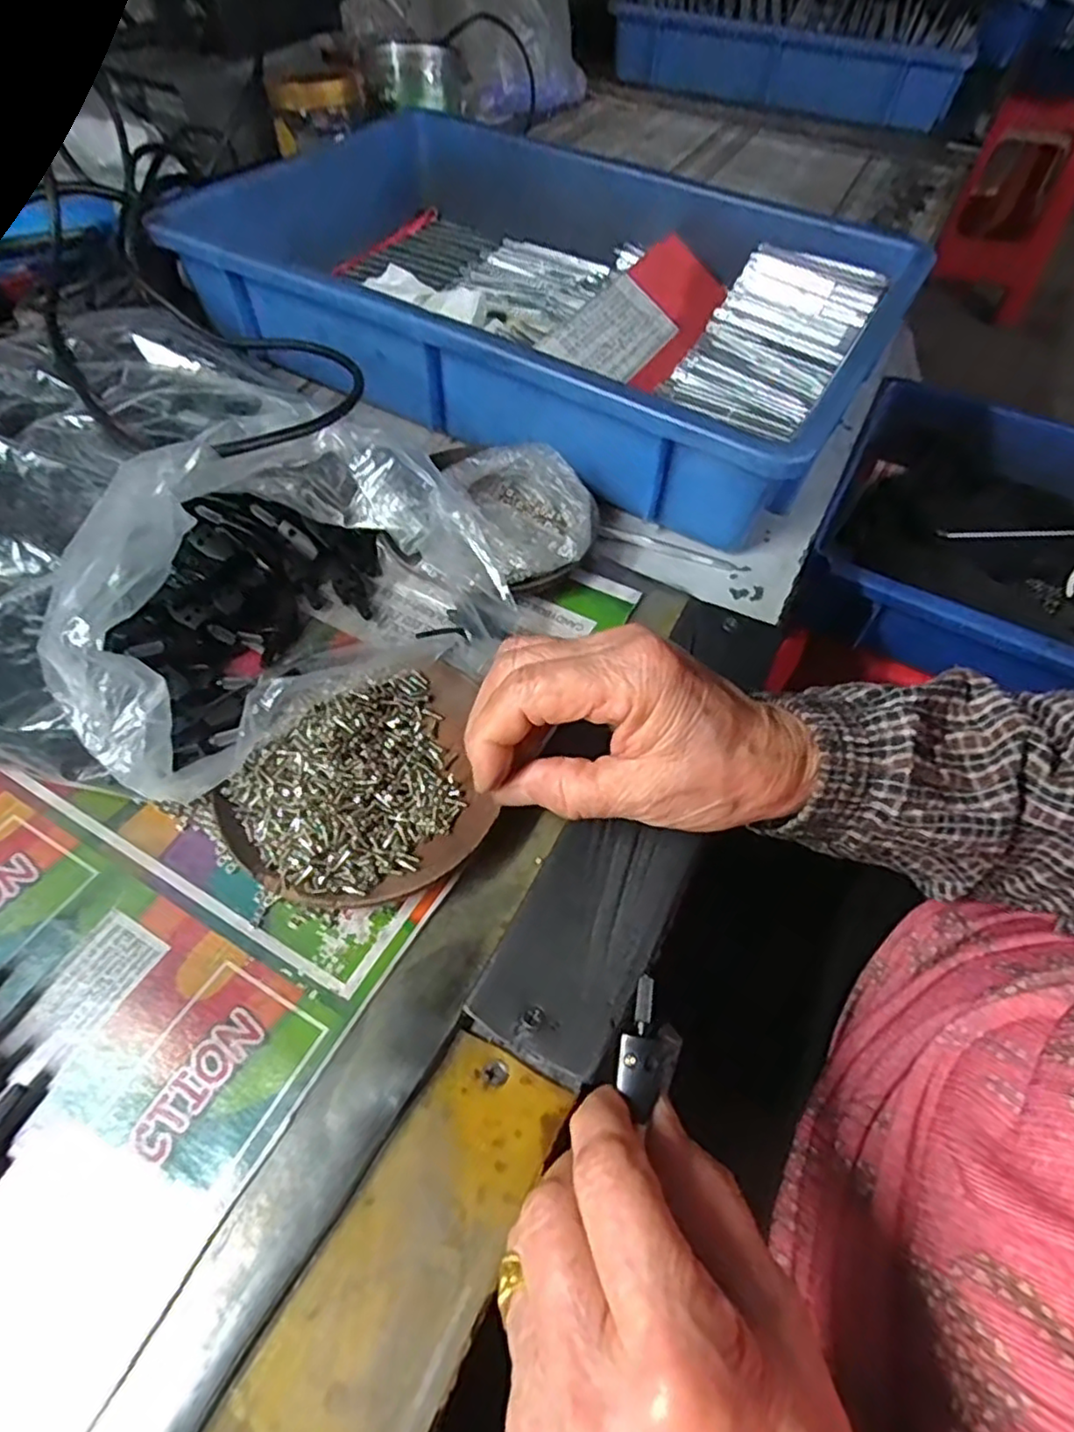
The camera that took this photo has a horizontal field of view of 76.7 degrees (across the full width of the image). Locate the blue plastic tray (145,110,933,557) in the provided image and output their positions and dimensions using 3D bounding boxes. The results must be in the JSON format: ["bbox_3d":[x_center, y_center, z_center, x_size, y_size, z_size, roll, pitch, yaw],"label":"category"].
[{"bbox_3d":[0.009,-0.291,0.465,0.418,0.076,0.296,27,58,15],"label":"blue plastic tray"}]

